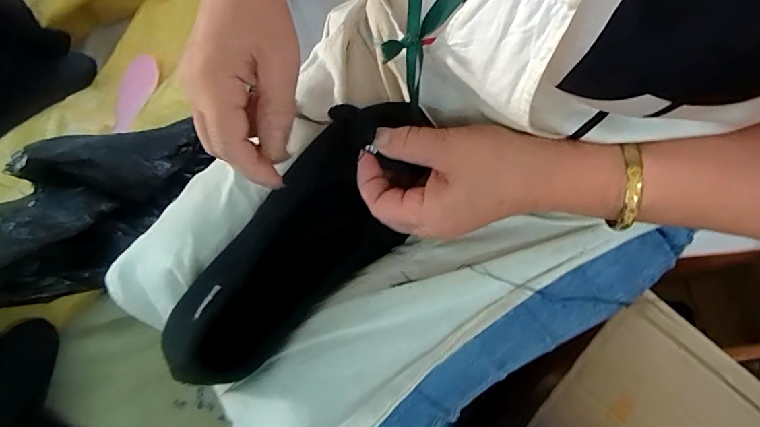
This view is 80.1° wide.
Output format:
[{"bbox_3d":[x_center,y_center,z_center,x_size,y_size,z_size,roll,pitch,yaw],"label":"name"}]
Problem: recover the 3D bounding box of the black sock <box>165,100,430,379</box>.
[{"bbox_3d":[-0.054,0.015,0.317,0.089,0.061,0.227,33,75,16],"label":"black sock"}]

